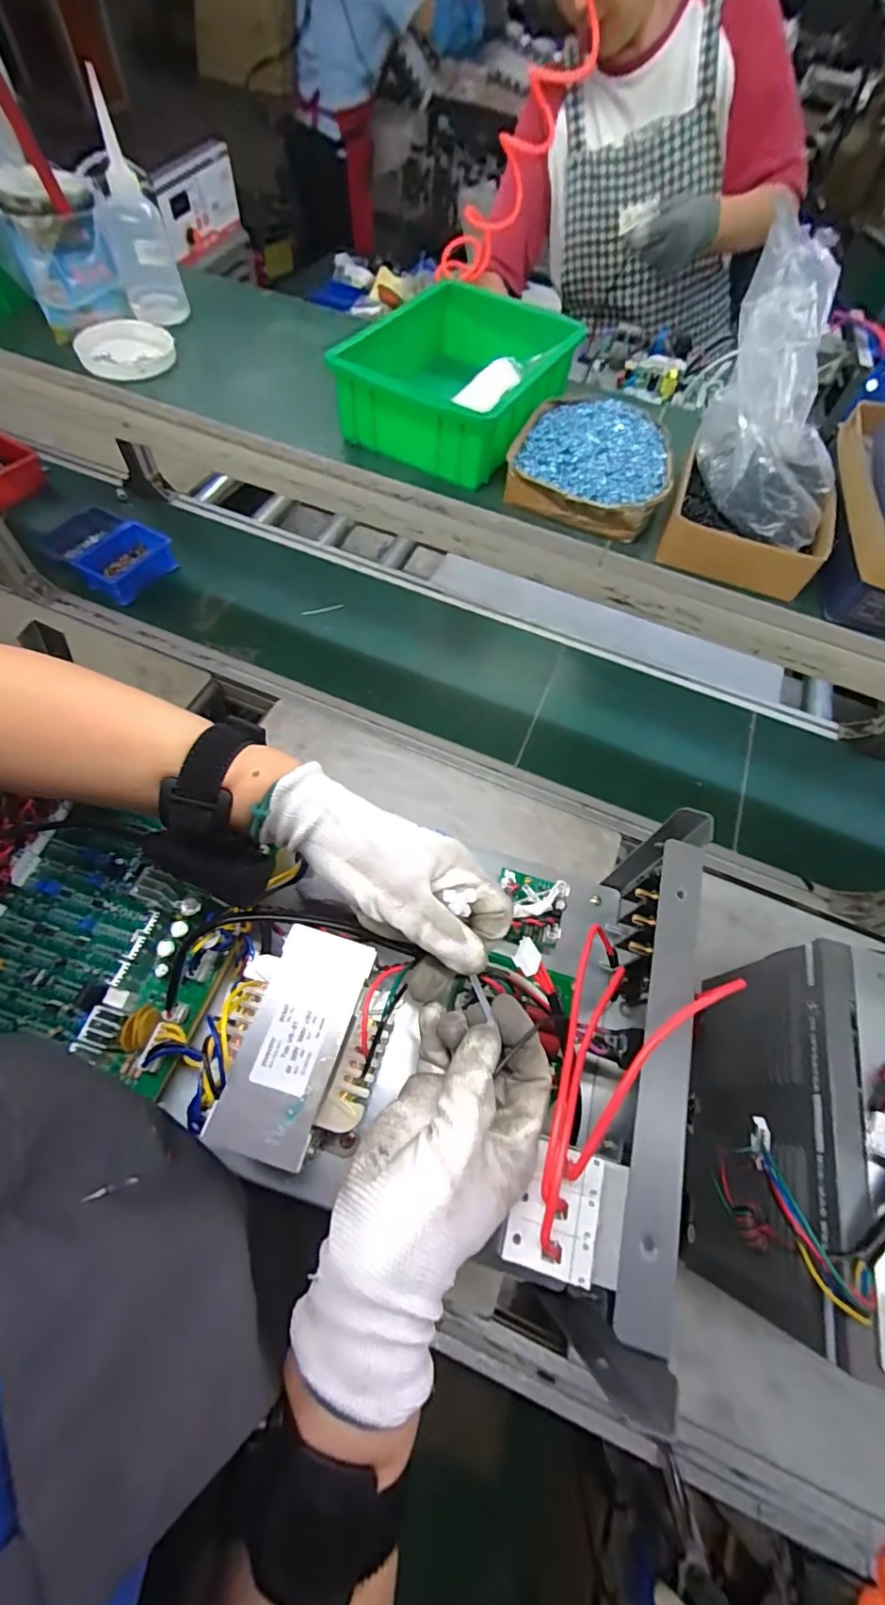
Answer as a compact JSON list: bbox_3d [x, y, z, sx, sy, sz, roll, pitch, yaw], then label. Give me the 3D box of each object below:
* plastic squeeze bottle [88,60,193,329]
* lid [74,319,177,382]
[{"bbox_3d":[-0.342,-0.643,0.576,0.064,0.169,0.079,-18,65,-14],"label":"plastic squeeze bottle"},{"bbox_3d":[-0.364,-0.522,0.603,0.100,0.025,0.100,2,62,-4],"label":"lid"}]

